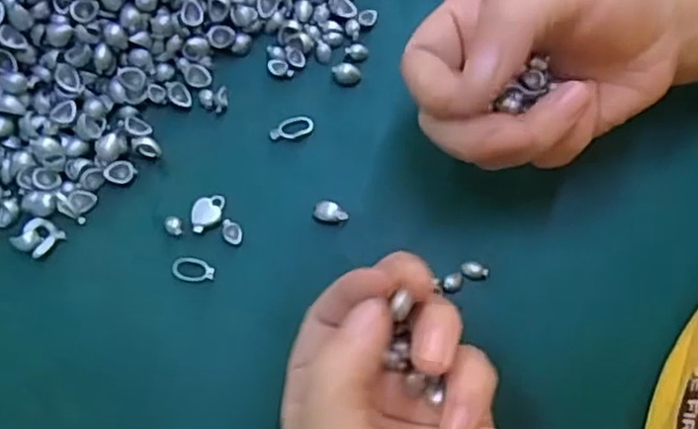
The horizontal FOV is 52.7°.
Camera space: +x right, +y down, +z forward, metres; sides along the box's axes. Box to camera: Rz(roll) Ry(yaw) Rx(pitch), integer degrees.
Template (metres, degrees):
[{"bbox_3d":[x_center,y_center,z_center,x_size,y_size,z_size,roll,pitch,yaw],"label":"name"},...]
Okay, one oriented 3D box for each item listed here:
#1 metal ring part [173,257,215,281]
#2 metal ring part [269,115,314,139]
[{"bbox_3d":[-0.067,0.023,0.303,0.018,0.004,0.010,9,76,2],"label":"metal ring part"},{"bbox_3d":[-0.026,-0.040,0.322,0.021,0.004,0.012,-10,76,-3],"label":"metal ring part"}]

